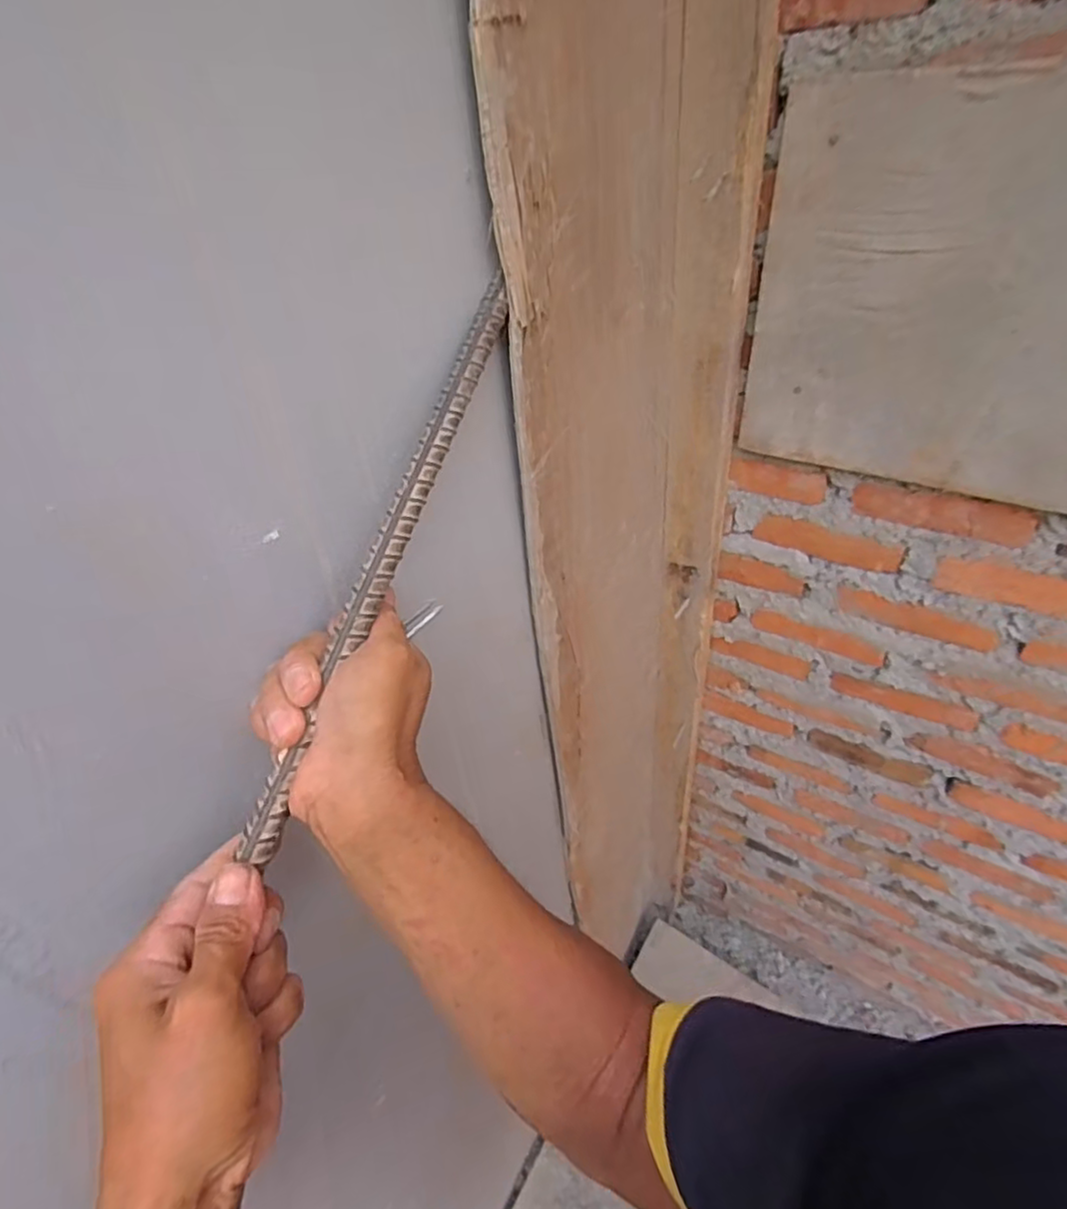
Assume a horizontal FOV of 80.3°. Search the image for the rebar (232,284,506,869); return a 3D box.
[{"bbox_3d":[-0.073,-0.033,0.330,0.015,0.014,0.323,14,74,24],"label":"rebar"}]

